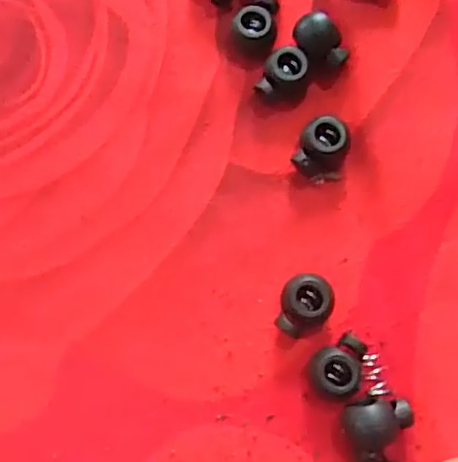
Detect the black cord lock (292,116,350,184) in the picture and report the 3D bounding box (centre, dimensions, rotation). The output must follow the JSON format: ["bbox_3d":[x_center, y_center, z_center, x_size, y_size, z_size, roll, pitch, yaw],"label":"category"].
[{"bbox_3d":[0.029,-0.025,0.193,0.015,0.011,0.018,17,78,5],"label":"black cord lock"}]

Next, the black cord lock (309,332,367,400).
[{"bbox_3d":[0.032,0.039,0.181,0.014,0.011,0.019,19,78,6],"label":"black cord lock"}]

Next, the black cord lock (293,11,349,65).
[{"bbox_3d":[0.029,-0.061,0.197,0.014,0.007,0.018,-25,77,-5],"label":"black cord lock"}]

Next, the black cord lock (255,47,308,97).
[{"bbox_3d":[0.017,-0.049,0.197,0.015,0.011,0.014,9,77,3],"label":"black cord lock"}]

